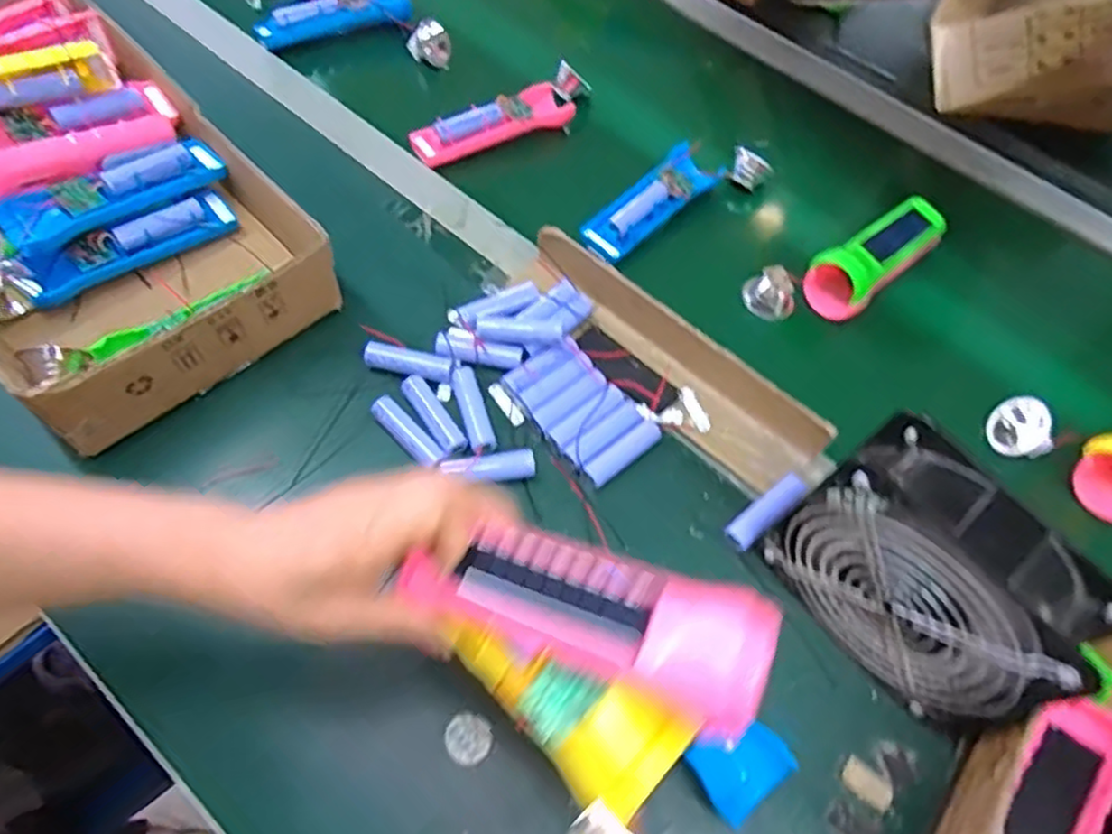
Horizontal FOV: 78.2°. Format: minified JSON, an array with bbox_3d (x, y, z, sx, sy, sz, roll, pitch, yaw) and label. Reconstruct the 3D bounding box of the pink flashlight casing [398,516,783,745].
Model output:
[{"bbox_3d":[0.012,0.083,0.287,0.150,0.035,0.050,12,61,20],"label":"pink flashlight casing"}]

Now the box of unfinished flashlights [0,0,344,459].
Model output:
[{"bbox_3d":[-0.370,-0.178,0.525,0.220,0.109,0.387,-38,71,-24],"label":"box of unfinished flashlights"}]

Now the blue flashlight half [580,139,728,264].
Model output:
[{"bbox_3d":[0.088,-0.194,0.619,0.045,0.023,0.145,41,64,16],"label":"blue flashlight half"}]

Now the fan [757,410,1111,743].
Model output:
[{"bbox_3d":[0.215,0.096,0.395,0.071,0.147,0.159,-36,70,-23],"label":"fan"}]

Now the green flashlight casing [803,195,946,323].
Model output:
[{"bbox_3d":[0.286,-0.142,0.606,0.152,0.041,0.052,-34,69,-23],"label":"green flashlight casing"}]

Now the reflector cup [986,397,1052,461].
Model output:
[{"bbox_3d":[0.367,0.009,0.538,0.029,0.041,0.047,13,97,-31],"label":"reflector cup"}]

